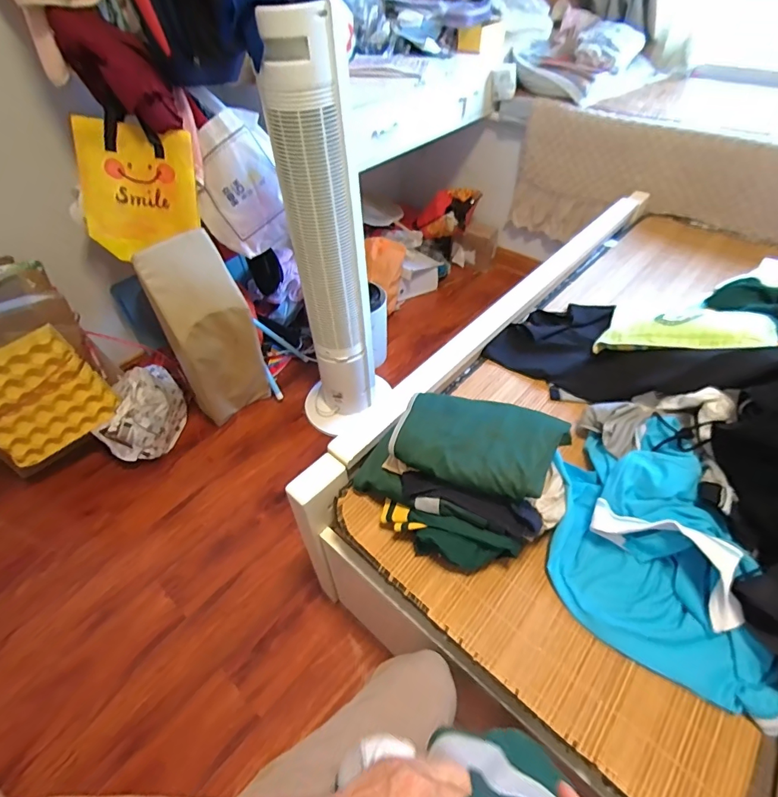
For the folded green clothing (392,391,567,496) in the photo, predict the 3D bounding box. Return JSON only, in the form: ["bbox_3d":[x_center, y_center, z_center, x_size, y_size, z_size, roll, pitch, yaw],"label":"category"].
[{"bbox_3d":[0.134,0.065,0.681,0.245,0.033,0.153,16,50,17],"label":"folded green clothing"}]

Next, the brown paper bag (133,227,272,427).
[{"bbox_3d":[-0.508,-0.176,1.267,0.223,0.566,0.091,-36,55,-26],"label":"brown paper bag"}]

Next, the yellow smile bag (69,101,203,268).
[{"bbox_3d":[-0.590,-0.485,1.048,0.231,0.294,0.058,-15,30,-39],"label":"yellow smile bag"}]

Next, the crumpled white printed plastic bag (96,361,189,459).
[{"bbox_3d":[-0.749,0.050,1.371,0.117,0.246,0.280,22,52,21],"label":"crumpled white printed plastic bag"}]

